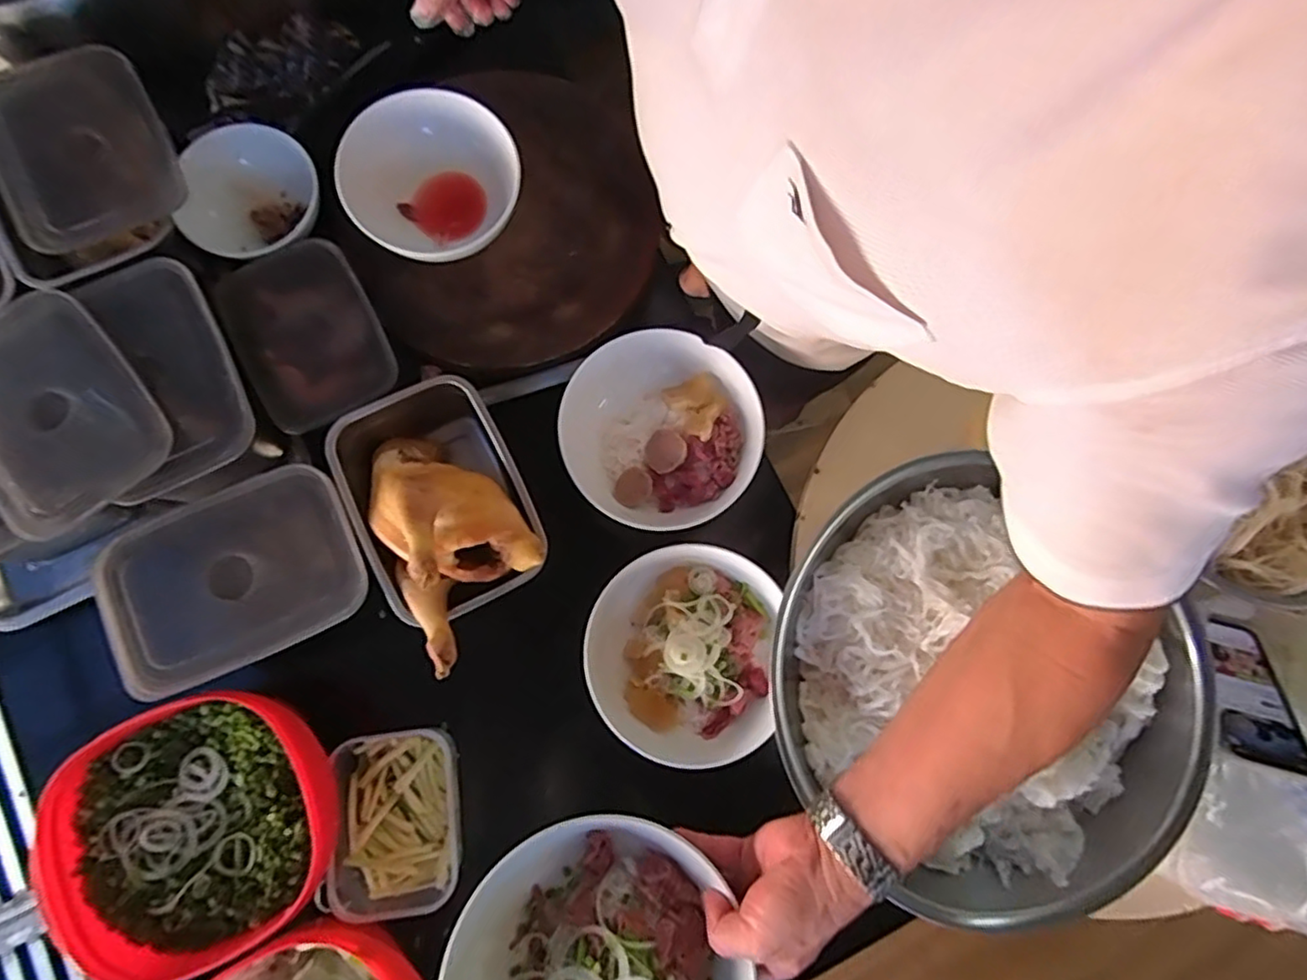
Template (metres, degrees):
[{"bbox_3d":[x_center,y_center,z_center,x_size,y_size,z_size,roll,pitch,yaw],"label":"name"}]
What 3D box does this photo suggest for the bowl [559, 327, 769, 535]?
[{"bbox_3d":[0.009,-0.060,0.652,0.190,0.059,0.187,0,80,-2],"label":"bowl"}]

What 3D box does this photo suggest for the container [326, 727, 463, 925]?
[{"bbox_3d":[-0.234,0.305,0.599,0.111,0.046,0.155,-8,81,-4],"label":"container"}]

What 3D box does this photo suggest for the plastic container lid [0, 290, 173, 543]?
[{"bbox_3d":[-0.548,-0.072,0.579,0.156,0.022,0.222,-38,84,-8],"label":"plastic container lid"}]

